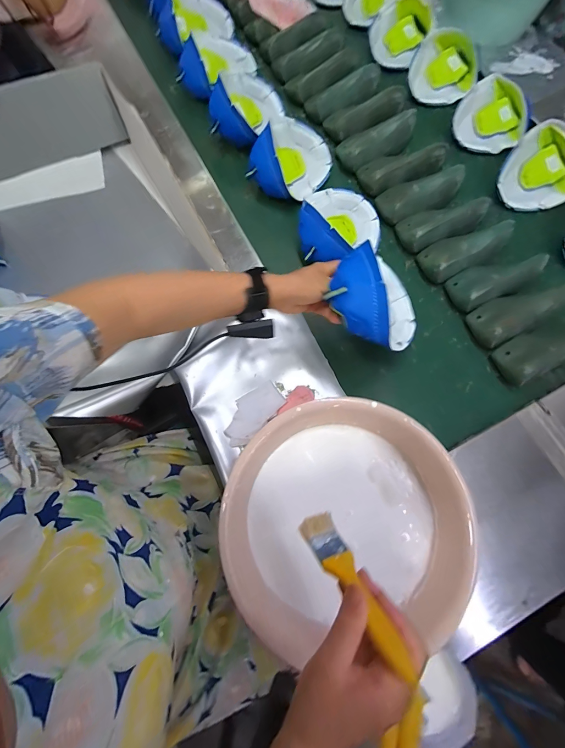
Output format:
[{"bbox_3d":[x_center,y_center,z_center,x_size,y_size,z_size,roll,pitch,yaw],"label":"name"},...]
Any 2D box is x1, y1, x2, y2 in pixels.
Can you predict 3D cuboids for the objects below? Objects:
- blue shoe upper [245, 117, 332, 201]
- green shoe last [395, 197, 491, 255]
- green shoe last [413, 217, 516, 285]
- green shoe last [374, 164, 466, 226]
[{"bbox_3d":[0.033,-0.487,0.703,0.133,0.088,0.191,34,76,10],"label":"blue shoe upper"},{"bbox_3d":[0.345,-0.333,0.689,0.192,0.059,0.085,-23,74,-4],"label":"green shoe last"},{"bbox_3d":[0.383,-0.266,0.668,0.189,0.060,0.087,-28,75,-5],"label":"green shoe last"},{"bbox_3d":[0.308,-0.406,0.712,0.193,0.062,0.087,-23,74,-4],"label":"green shoe last"}]

